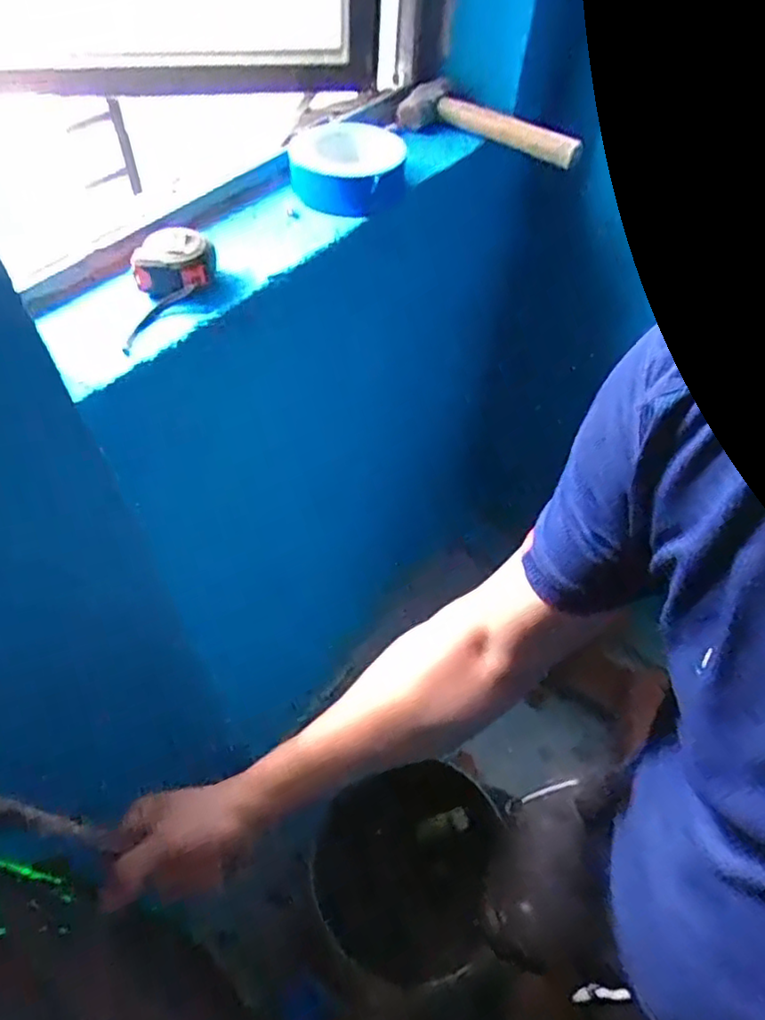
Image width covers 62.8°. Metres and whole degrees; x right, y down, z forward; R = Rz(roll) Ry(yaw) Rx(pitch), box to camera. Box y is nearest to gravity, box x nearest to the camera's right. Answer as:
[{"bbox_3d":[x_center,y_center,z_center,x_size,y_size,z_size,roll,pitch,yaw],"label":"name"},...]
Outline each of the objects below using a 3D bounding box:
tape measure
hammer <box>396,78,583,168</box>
[{"bbox_3d":[-0.194,-0.204,0.571,0.072,0.043,0.129,0,53,-4],"label":"tape measure"},{"bbox_3d":[0.155,-0.536,0.874,0.270,0.041,0.076,8,52,-14],"label":"hammer"}]

